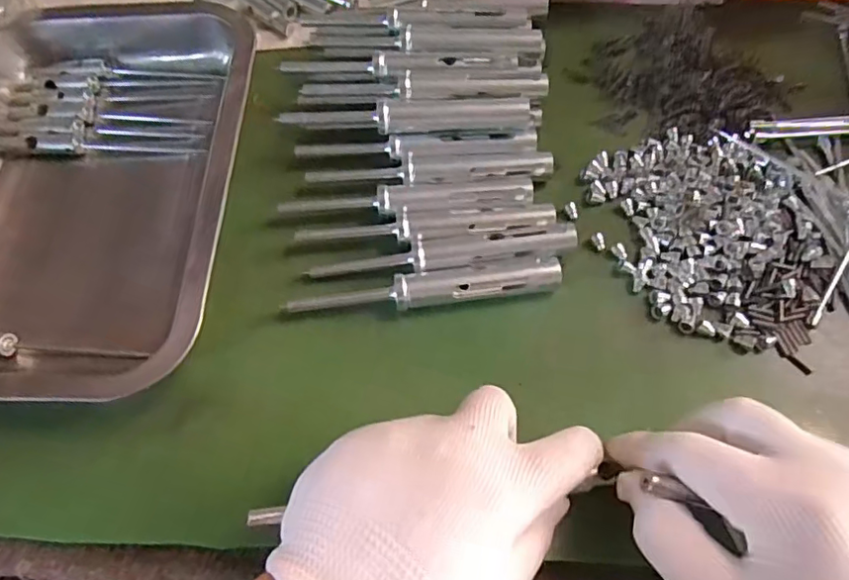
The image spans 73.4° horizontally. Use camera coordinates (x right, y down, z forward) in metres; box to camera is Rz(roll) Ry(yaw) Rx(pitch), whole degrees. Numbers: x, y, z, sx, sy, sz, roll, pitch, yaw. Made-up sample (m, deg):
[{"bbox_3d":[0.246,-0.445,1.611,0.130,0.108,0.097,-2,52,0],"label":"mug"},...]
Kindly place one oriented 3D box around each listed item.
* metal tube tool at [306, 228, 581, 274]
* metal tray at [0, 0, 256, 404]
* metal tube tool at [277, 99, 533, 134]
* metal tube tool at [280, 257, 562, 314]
[{"bbox_3d":[0.009,-0.019,0.307,0.142,0.012,0.017,-7,68,0],"label":"metal tube tool"},{"bbox_3d":[-0.202,-0.072,0.326,0.194,0.035,0.275,-1,68,2],"label":"metal tray"},{"bbox_3d":[-0.009,-0.100,0.334,0.141,0.023,0.019,-6,68,0],"label":"metal tube tool"},{"bbox_3d":[0.000,0.000,0.300,0.143,0.015,0.016,-8,68,-1],"label":"metal tube tool"}]

